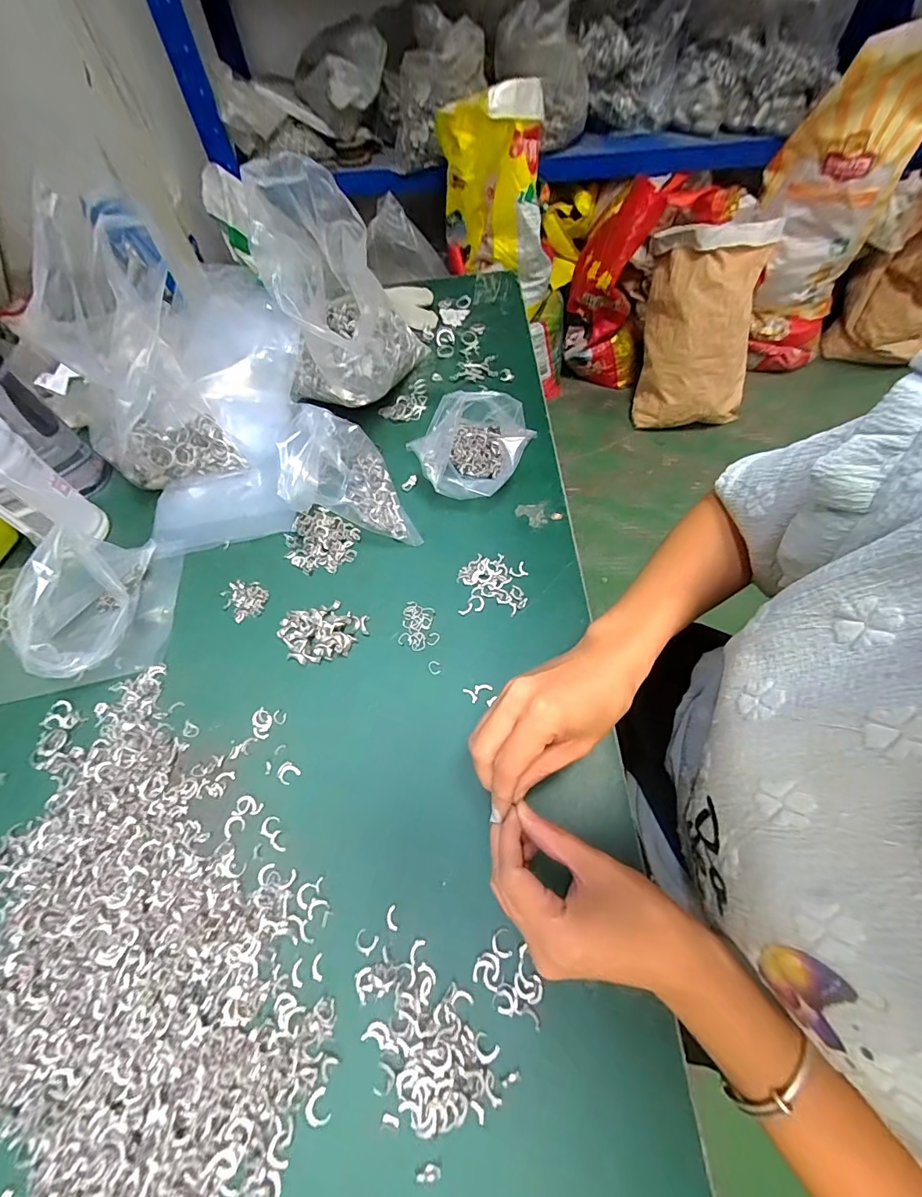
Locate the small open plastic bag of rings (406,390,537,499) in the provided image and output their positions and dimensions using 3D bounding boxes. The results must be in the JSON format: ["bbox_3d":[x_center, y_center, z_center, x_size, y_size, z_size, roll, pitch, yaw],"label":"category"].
[{"bbox_3d":[0.006,-0.165,0.459,0.120,0.093,0.117,10,62,9],"label":"small open plastic bag of rings"}]

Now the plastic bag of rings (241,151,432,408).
[{"bbox_3d":[-0.134,-0.333,0.487,0.130,0.227,0.146,14,62,11],"label":"plastic bag of rings"}]

